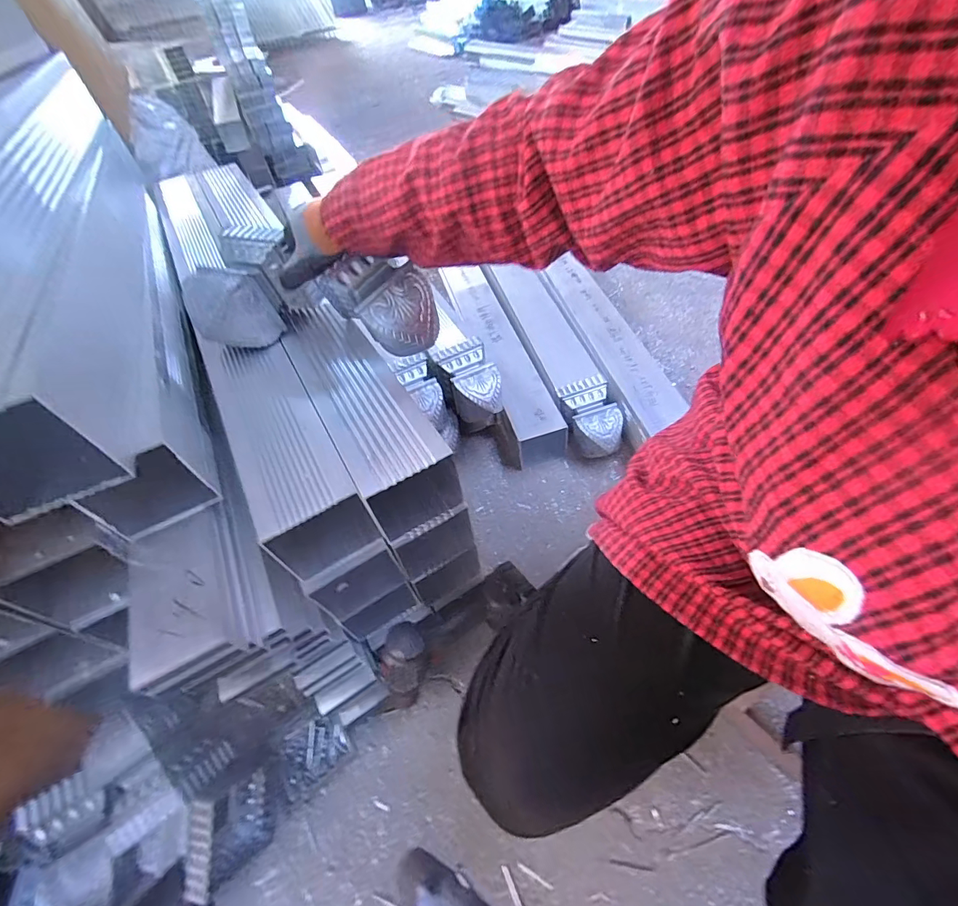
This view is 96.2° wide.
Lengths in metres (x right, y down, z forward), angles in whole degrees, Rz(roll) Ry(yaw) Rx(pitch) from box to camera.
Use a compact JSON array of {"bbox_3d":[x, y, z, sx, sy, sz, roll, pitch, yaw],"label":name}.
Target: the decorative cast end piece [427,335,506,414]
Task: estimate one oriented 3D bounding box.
[{"bbox_3d":[-0.018,-0.148,0.834,0.101,0.063,0.157,-20,53,-8],"label":"decorative cast end piece"}]

